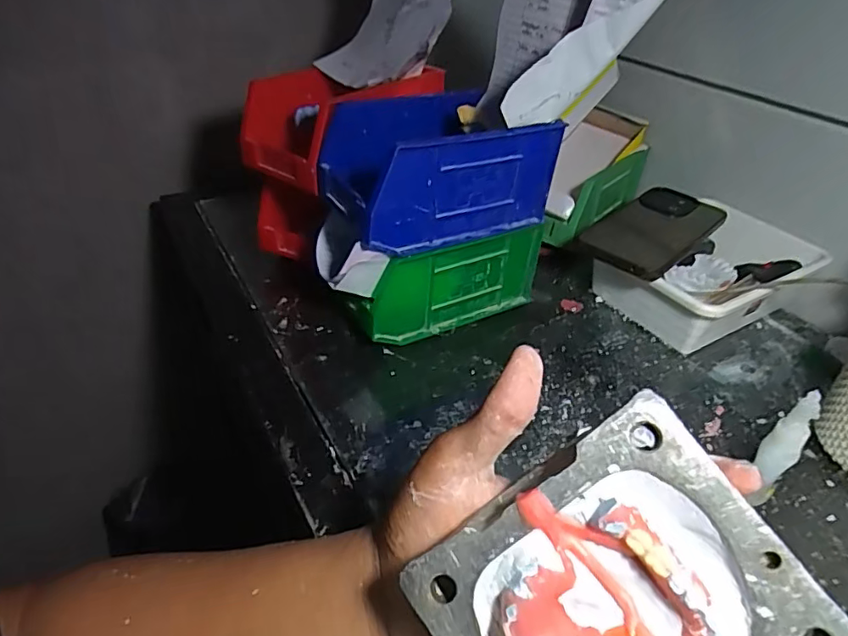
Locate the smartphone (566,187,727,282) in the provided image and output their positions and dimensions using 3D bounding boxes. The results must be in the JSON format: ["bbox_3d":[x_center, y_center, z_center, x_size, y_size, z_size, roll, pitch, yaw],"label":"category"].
[{"bbox_3d":[0.214,-0.083,0.517,0.167,0.014,0.080,-30,49,-35],"label":"smartphone"}]

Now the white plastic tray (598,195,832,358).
[{"bbox_3d":[0.265,-0.038,0.523,0.177,0.062,0.125,-20,43,-26],"label":"white plastic tray"}]

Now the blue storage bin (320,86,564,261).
[{"bbox_3d":[0.009,-0.120,0.446,0.166,0.087,0.100,-17,43,-25],"label":"blue storage bin"}]

